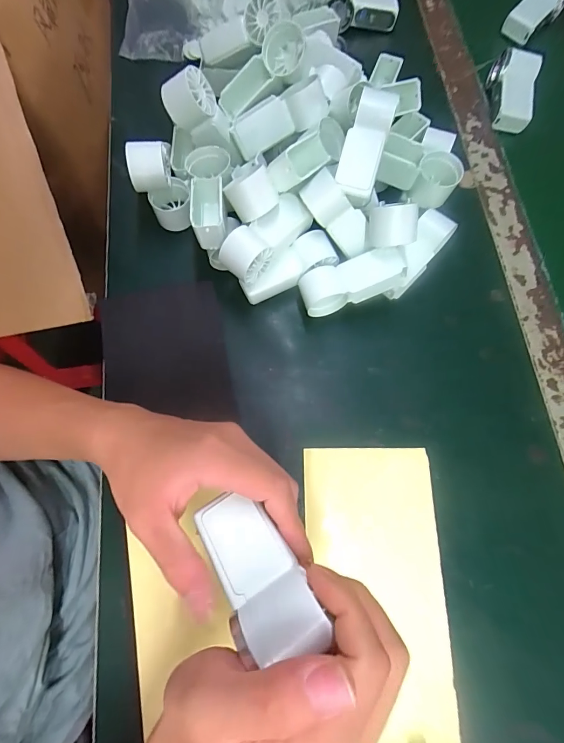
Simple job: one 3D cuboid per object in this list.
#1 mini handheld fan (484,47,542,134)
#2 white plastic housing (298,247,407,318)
[{"bbox_3d":[0.279,-0.342,0.440,0.048,0.032,0.096,12,73,1],"label":"mini handheld fan"},{"bbox_3d":[0.064,-0.083,0.337,0.092,0.036,0.032,-18,74,14],"label":"white plastic housing"}]

